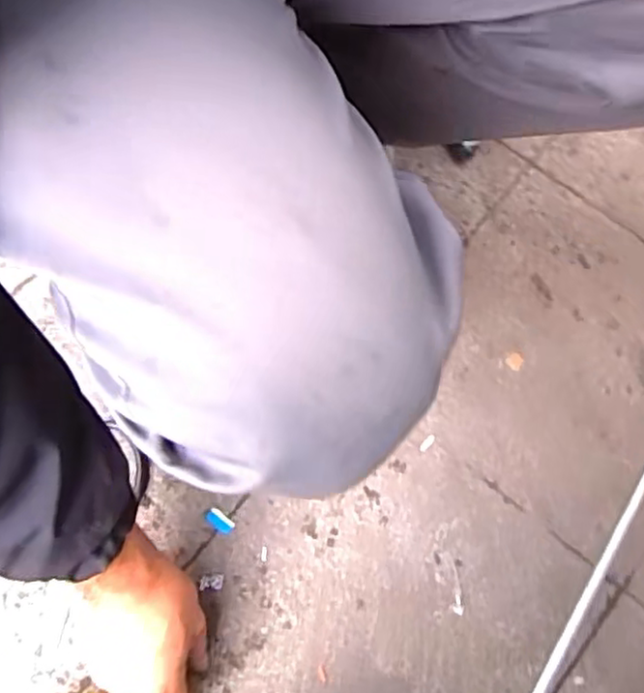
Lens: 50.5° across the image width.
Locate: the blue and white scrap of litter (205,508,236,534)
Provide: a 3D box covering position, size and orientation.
[{"bbox_3d":[-0.092,0.156,0.607,0.027,0.004,0.015,34,75,8],"label":"blue and white scrap of litter"}]

